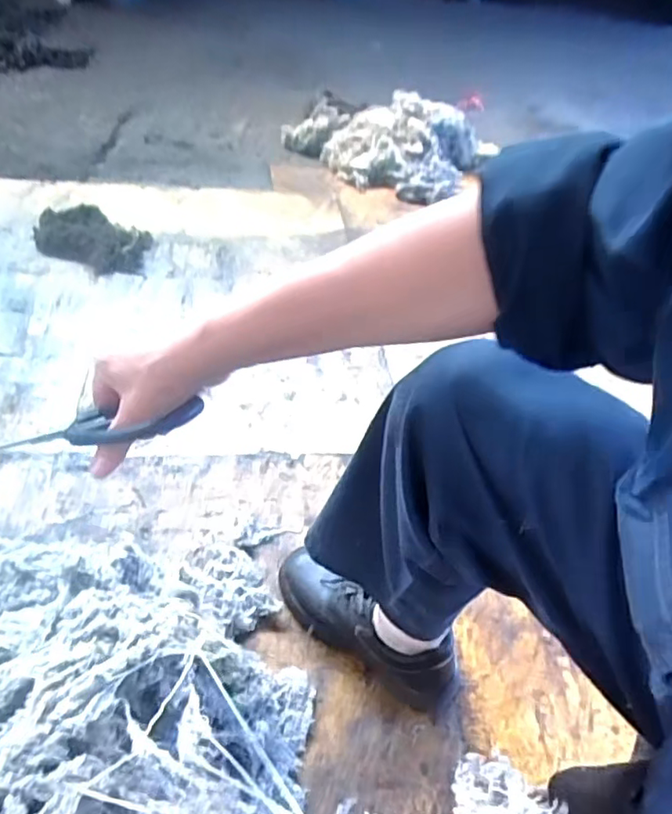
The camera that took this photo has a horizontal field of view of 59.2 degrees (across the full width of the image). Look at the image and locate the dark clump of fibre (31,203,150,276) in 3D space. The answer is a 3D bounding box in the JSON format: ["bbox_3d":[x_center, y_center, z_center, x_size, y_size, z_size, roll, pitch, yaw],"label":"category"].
[{"bbox_3d":[-0.572,-0.394,1.370,0.317,0.057,0.174,19,46,9],"label":"dark clump of fibre"}]

